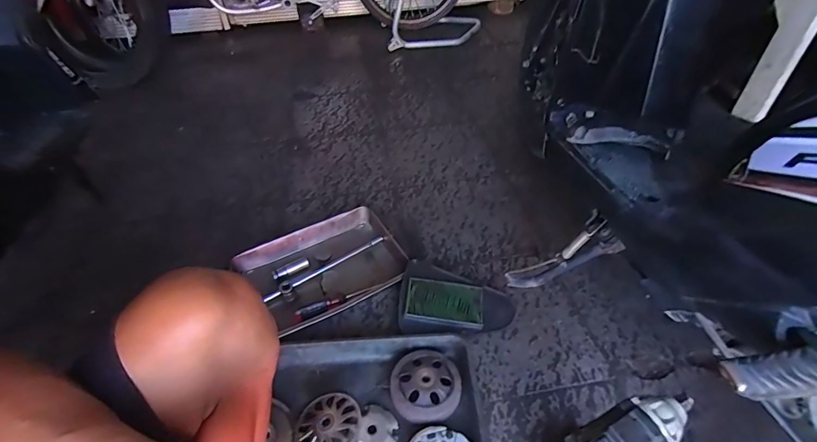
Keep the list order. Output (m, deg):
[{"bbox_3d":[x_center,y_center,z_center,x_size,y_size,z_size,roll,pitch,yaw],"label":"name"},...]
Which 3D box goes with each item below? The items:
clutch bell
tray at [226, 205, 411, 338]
[{"bbox_3d":[0.031,0.275,0.682,0.116,0.041,0.120,13,45,16],"label":"clutch bell"},{"bbox_3d":[-0.176,0.105,0.865,0.333,0.052,0.245,-24,47,-21],"label":"tray"}]

